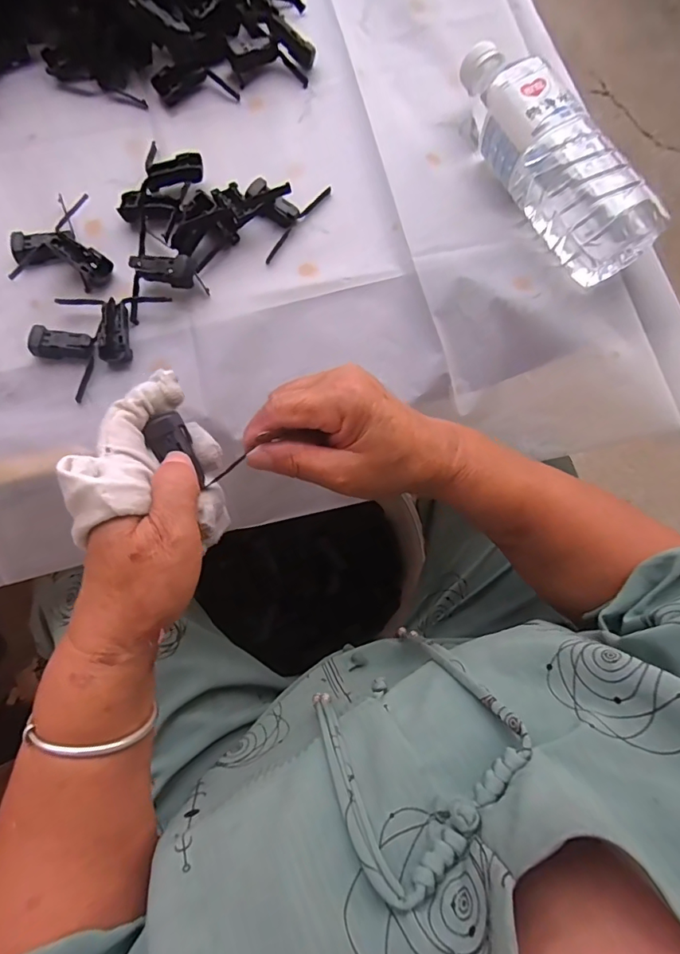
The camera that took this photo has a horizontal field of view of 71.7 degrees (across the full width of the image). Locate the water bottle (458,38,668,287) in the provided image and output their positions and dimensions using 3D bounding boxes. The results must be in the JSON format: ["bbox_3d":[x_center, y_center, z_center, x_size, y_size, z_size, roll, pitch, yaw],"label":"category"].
[{"bbox_3d":[0.161,-0.250,0.365,0.058,0.056,0.206,-30,80,-7],"label":"water bottle"}]

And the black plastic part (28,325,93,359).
[{"bbox_3d":[-0.206,-0.099,0.351,0.045,0.014,0.020,8,77,0],"label":"black plastic part"}]

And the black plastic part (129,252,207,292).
[{"bbox_3d":[-0.130,-0.155,0.358,0.057,0.025,0.020,11,77,1],"label":"black plastic part"}]

